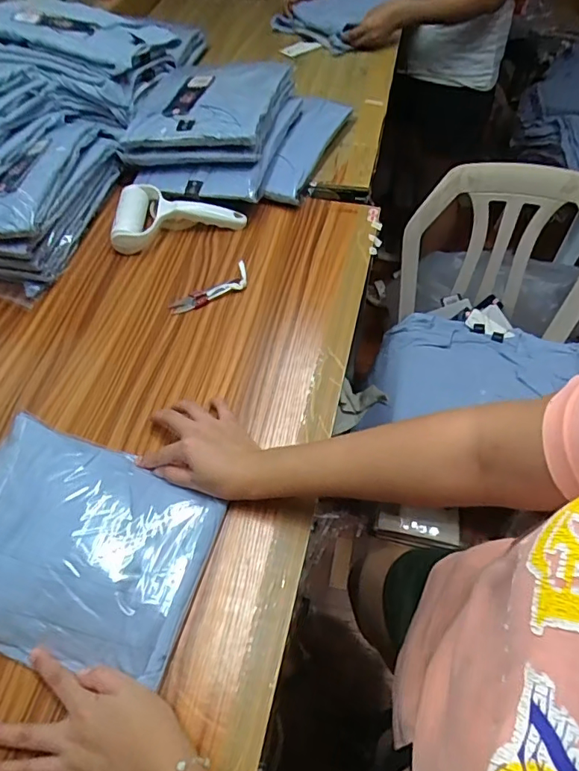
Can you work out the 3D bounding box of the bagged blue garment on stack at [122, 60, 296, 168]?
[{"bbox_3d":[-0.123,-0.447,0.777,0.217,0.049,0.244,9,61,14],"label":"bagged blue garment on stack"}]

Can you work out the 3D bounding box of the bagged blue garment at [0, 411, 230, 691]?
[{"bbox_3d":[-0.203,0.151,0.468,0.241,0.036,0.194,14,57,12],"label":"bagged blue garment"}]

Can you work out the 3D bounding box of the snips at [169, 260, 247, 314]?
[{"bbox_3d":[-0.103,-0.128,0.674,0.119,0.011,0.039,-33,61,-19],"label":"snips"}]

